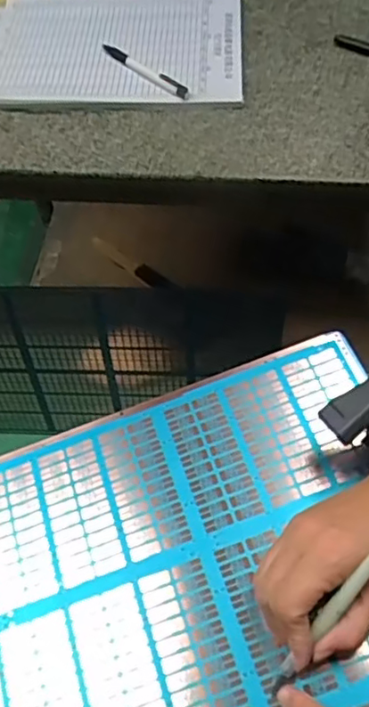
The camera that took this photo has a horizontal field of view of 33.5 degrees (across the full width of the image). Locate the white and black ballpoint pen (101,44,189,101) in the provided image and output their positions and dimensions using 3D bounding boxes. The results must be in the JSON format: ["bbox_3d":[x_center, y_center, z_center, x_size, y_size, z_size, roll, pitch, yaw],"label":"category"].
[{"bbox_3d":[-0.044,-0.308,0.660,0.012,0.013,0.137,-37,63,-20],"label":"white and black ballpoint pen"}]

